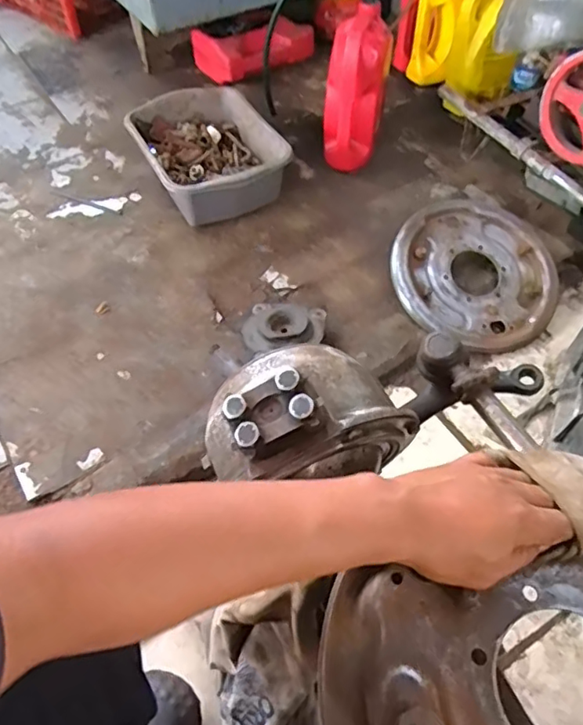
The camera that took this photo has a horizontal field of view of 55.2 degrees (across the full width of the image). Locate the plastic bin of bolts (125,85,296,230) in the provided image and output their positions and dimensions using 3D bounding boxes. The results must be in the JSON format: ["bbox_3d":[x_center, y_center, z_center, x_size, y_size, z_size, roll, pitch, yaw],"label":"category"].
[{"bbox_3d":[-0.175,-0.432,1.176,0.262,0.125,0.315,-25,57,-17],"label":"plastic bin of bolts"}]

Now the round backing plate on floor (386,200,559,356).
[{"bbox_3d":[0.331,-0.163,1.015,0.289,0.034,0.304,1,73,-4],"label":"round backing plate on floor"}]

